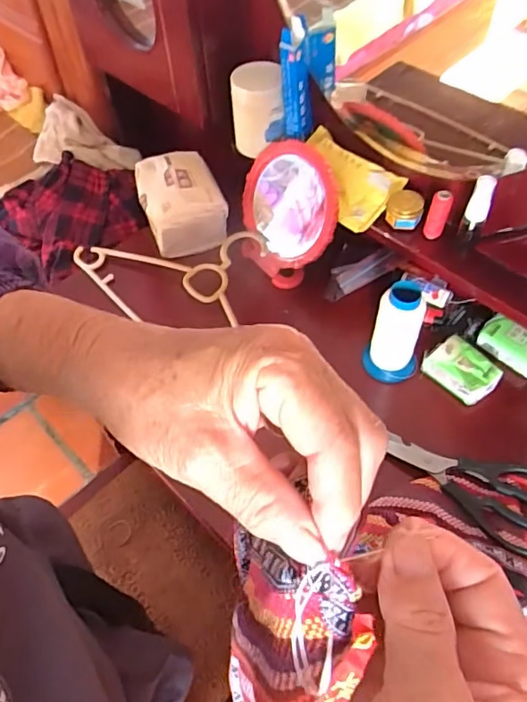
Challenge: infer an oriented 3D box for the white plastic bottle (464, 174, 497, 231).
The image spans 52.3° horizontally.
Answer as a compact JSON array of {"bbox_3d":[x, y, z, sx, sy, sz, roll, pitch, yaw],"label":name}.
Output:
[{"bbox_3d":[0.217,-0.150,0.536,0.020,0.055,0.020,18,43,17],"label":"white plastic bottle"}]

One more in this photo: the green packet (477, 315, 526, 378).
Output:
[{"bbox_3d":[0.282,-0.007,0.609,0.071,0.025,0.043,35,103,17],"label":"green packet"}]

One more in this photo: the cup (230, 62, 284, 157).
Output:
[{"bbox_3d":[-0.008,-0.304,0.675,0.061,0.084,0.074,-2,55,2],"label":"cup"}]

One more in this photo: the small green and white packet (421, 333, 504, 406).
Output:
[{"bbox_3d":[0.222,0.019,0.594,0.057,0.020,0.073,-39,62,-21],"label":"small green and white packet"}]

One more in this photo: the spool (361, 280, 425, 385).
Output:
[{"bbox_3d":[0.143,-0.019,0.577,0.054,0.119,0.046,16,58,14],"label":"spool"}]

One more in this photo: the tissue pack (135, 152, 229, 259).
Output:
[{"bbox_3d":[-0.113,-0.205,0.735,0.103,0.068,0.137,-18,56,-9],"label":"tissue pack"}]

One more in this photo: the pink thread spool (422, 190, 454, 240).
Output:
[{"bbox_3d":[0.189,-0.147,0.581,0.021,0.054,0.018,21,59,17],"label":"pink thread spool"}]

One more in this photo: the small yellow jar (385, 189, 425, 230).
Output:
[{"bbox_3d":[0.158,-0.160,0.603,0.039,0.025,0.040,-2,55,2],"label":"small yellow jar"}]

